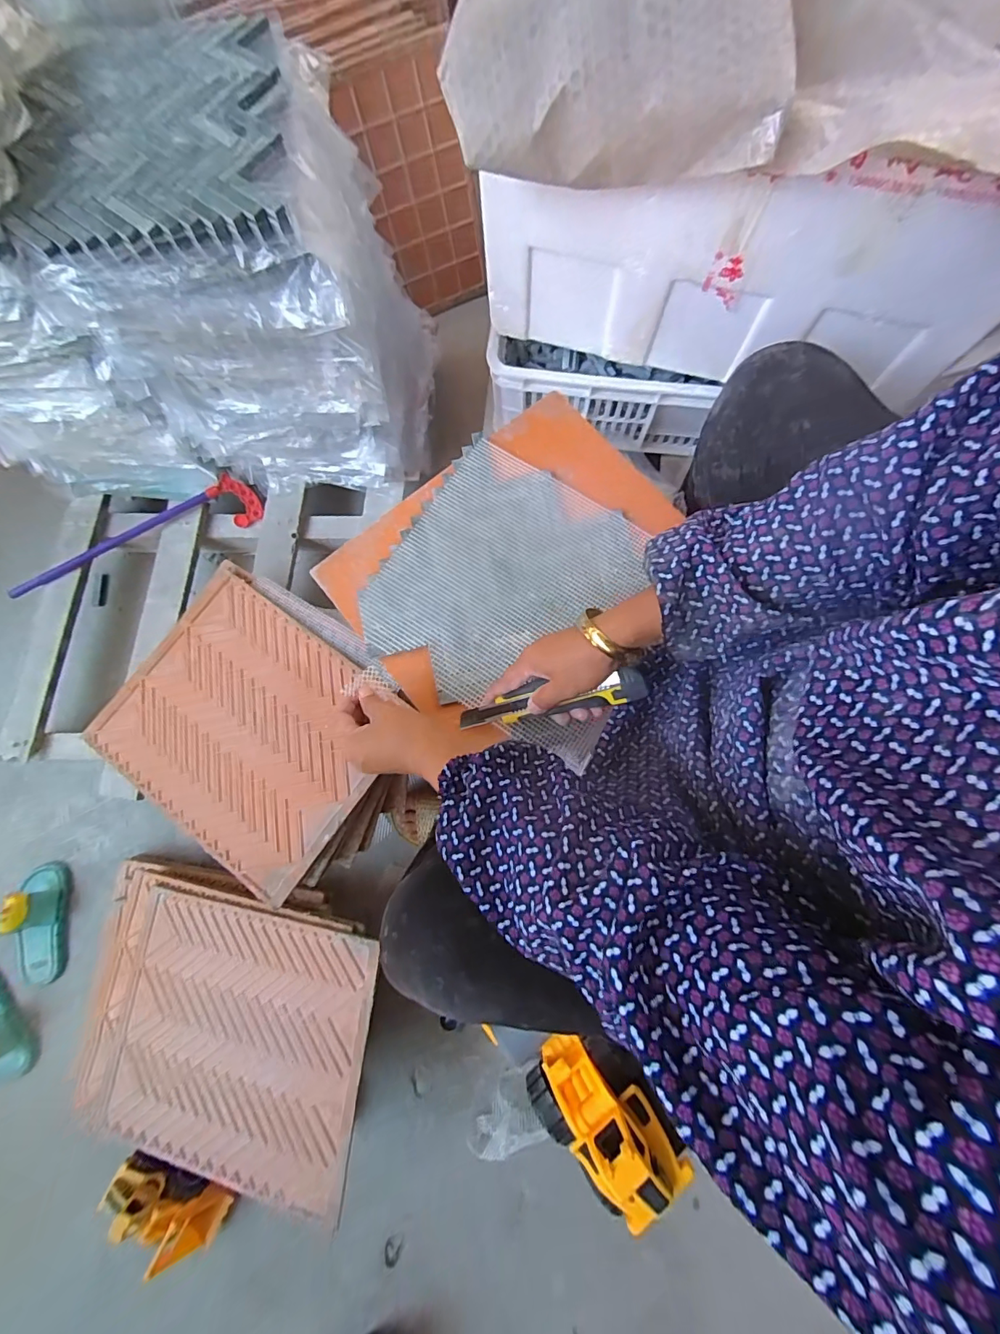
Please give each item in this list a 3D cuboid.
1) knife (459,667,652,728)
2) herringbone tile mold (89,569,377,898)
[{"bbox_3d":[0.040,0.029,0.428,0.178,0.016,0.027,-13,75,25],"label":"knife"},{"bbox_3d":[-0.319,0.072,0.604,0.342,0.014,0.280,36,80,9],"label":"herringbone tile mold"}]

